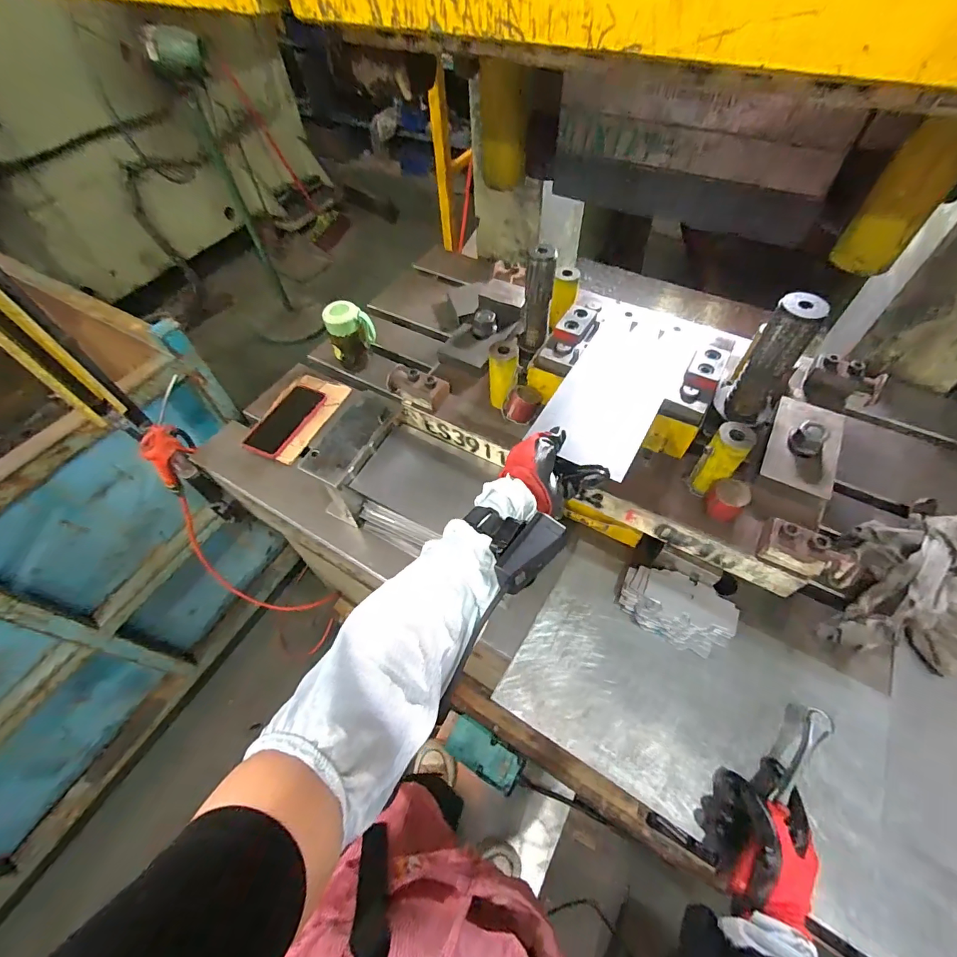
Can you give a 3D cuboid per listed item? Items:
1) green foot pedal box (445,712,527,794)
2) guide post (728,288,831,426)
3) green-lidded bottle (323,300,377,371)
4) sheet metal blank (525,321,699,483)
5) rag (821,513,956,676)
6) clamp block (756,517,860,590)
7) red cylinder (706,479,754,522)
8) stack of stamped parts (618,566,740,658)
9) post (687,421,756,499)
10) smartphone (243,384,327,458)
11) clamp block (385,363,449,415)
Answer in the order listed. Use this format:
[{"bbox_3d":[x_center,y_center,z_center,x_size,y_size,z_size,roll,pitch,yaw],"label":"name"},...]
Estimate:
[{"bbox_3d":[0.020,0.722,1.150,0.216,0.056,0.100,35,62,9],"label":"green foot pedal box"},{"bbox_3d":[0.338,-0.131,0.515,0.048,0.155,0.041,34,62,23],"label":"guide post"},{"bbox_3d":[-0.244,-0.275,0.861,0.083,0.125,0.055,-15,56,-8],"label":"green-lidded bottle"},{"bbox_3d":[0.175,-0.113,0.556,0.127,0.008,0.252,26,63,19],"label":"sheet metal blank"},{"bbox_3d":[0.596,0.144,0.584,0.240,0.078,0.200,14,56,11],"label":"rag"},{"bbox_3d":[0.364,0.083,0.488,0.091,0.044,0.048,28,60,20],"label":"clamp block"},{"bbox_3d":[0.299,0.026,0.529,0.030,0.048,0.038,-3,55,0],"label":"red cylinder"},{"bbox_3d":[0.261,0.171,0.586,0.136,0.053,0.076,24,59,18],"label":"stack of stamped parts"},{"bbox_3d":[0.292,-0.020,0.533,0.040,0.096,0.039,37,64,24],"label":"post"},{"bbox_3d":[-0.362,-0.112,0.821,0.090,0.007,0.169,16,57,13],"label":"smartphone"},{"bbox_3d":[-0.092,-0.138,0.657,0.091,0.043,0.039,27,60,19],"label":"clamp block"}]

